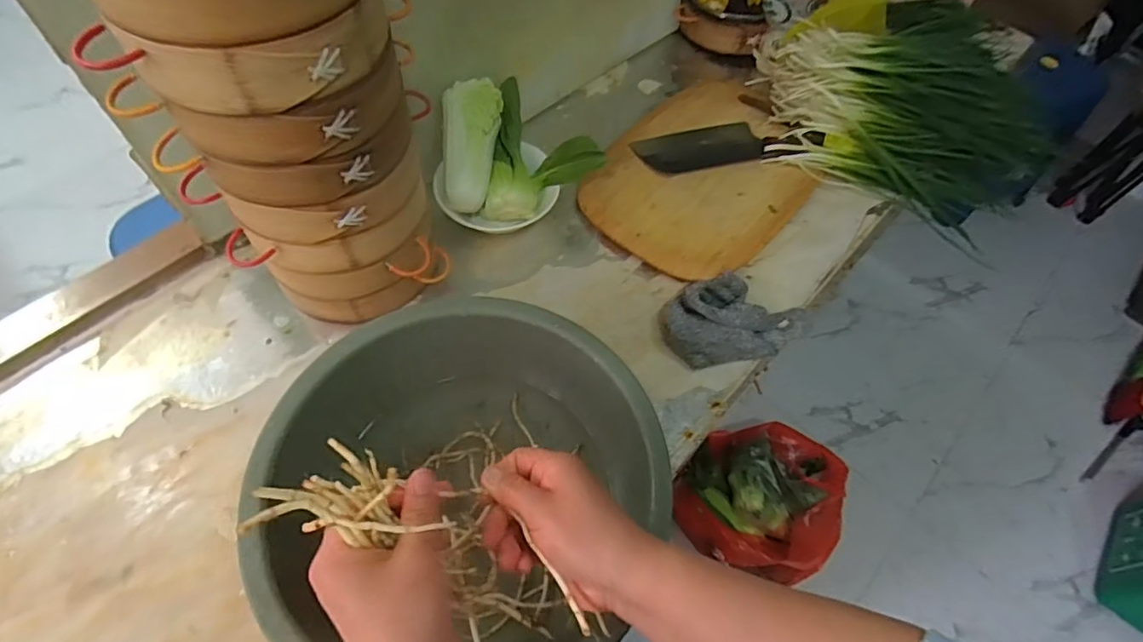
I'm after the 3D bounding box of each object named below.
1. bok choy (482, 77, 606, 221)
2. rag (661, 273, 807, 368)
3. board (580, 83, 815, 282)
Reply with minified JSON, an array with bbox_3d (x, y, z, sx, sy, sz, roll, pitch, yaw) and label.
[{"bbox_3d":[-0.029,-0.192,0.699,0.128,0.095,0.164,8,59,2],"label":"bok choy"},{"bbox_3d":[0.182,-0.011,0.631,0.167,0.035,0.098,-11,60,-9],"label":"rag"},{"bbox_3d":[0.193,-0.209,0.765,0.236,0.016,0.376,37,64,18],"label":"board"}]

